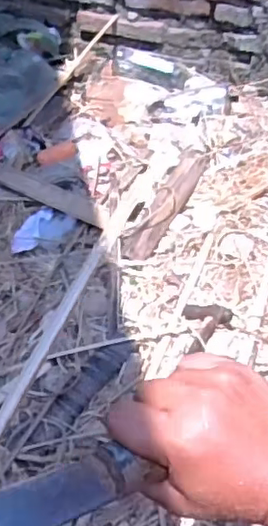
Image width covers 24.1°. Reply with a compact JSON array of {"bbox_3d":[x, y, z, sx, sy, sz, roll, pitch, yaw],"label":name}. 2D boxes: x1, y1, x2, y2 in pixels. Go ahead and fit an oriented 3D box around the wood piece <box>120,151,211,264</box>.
[{"bbox_3d":[0.063,-0.114,1.138,0.052,0.034,0.303,18,47,18],"label":"wood piece"}]

